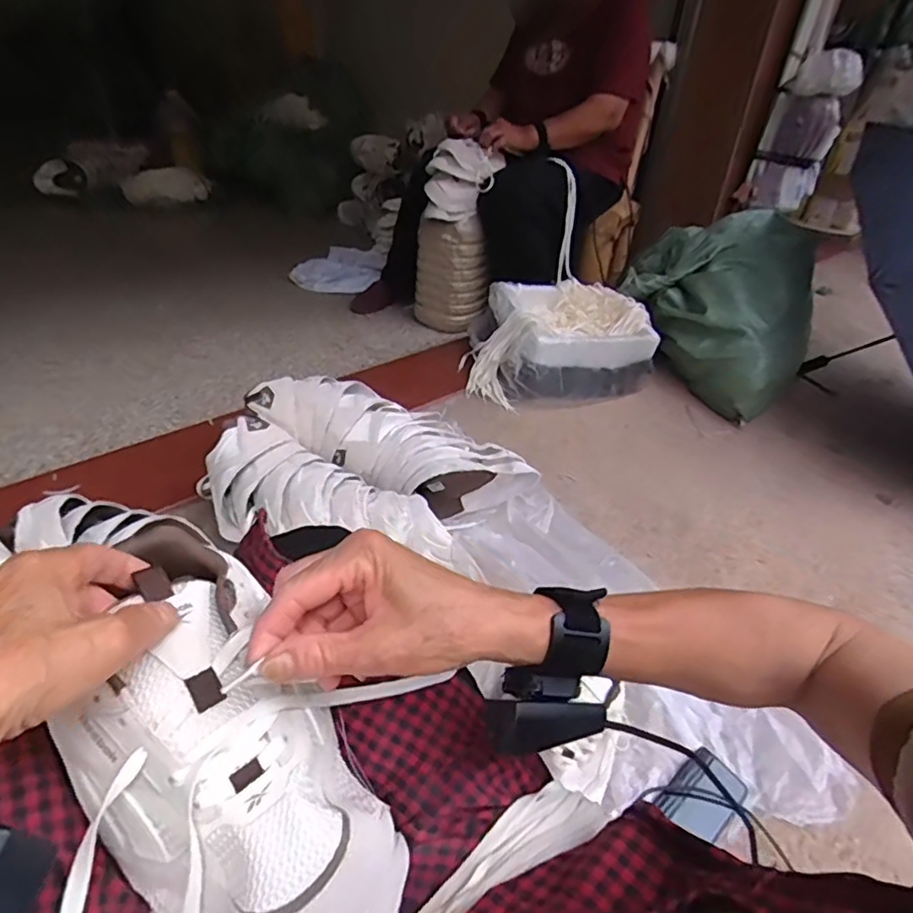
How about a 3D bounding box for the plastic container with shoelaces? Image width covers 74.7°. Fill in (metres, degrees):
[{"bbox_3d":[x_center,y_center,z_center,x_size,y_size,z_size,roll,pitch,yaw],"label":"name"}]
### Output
[{"bbox_3d":[0.237,-0.264,1.450,0.433,0.225,0.258,-9,37,-20],"label":"plastic container with shoelaces"}]

